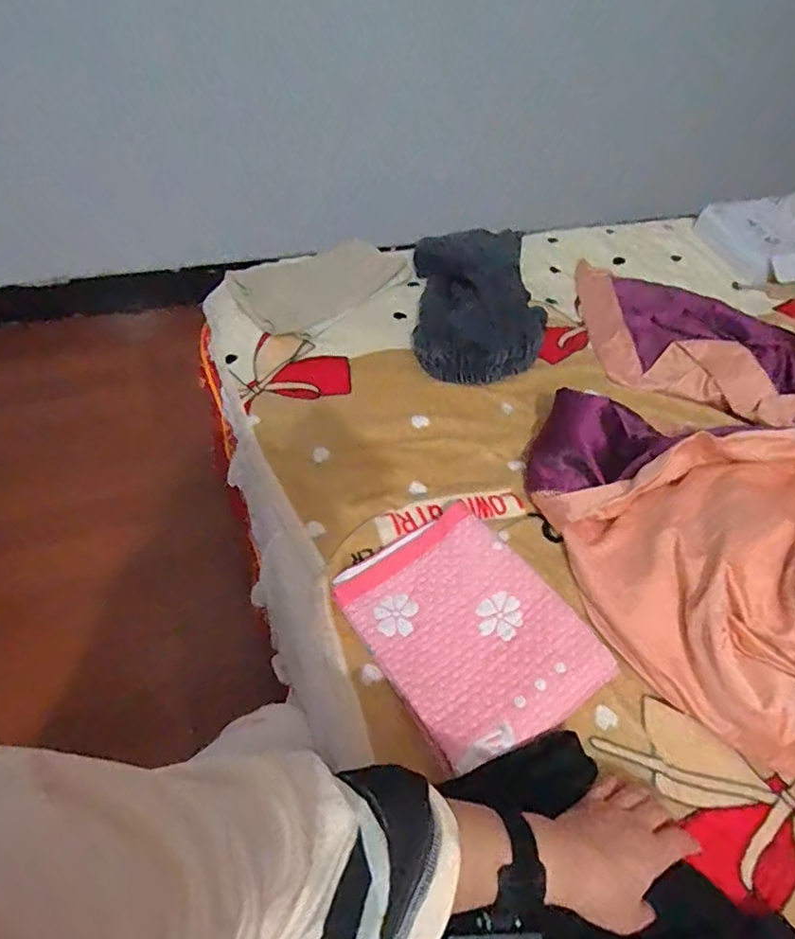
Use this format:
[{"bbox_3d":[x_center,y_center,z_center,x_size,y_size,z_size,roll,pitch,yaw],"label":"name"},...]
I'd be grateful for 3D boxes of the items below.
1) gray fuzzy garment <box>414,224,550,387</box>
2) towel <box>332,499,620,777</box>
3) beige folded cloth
[{"bbox_3d":[0.129,-0.281,0.975,0.191,0.079,0.386,3,46,-2],"label":"gray fuzzy garment"},{"bbox_3d":[0.072,0.159,0.611,0.191,0.034,0.251,-25,53,-26],"label":"towel"},{"bbox_3d":[-0.133,-0.331,1.034,0.198,0.063,0.318,34,52,24],"label":"beige folded cloth"}]

